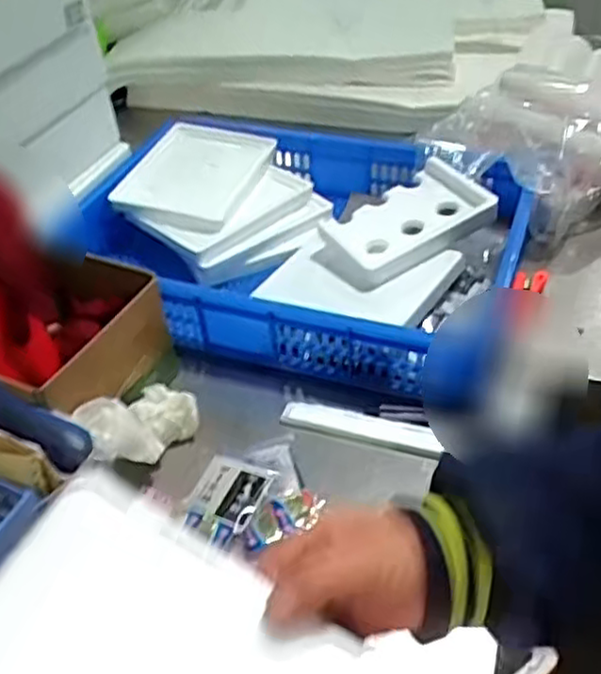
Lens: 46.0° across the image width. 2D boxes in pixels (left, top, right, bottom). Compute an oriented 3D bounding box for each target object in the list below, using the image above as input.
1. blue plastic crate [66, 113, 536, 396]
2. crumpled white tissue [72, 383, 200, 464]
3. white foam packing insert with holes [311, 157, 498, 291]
[{"bbox_3d":[-0.042,-0.131,0.906,0.562,0.168,0.321,16,46,22],"label":"blue plastic crate"},{"bbox_3d":[-0.165,0.089,0.718,0.064,0.062,0.138,25,20,29],"label":"crumpled white tissue"},{"bbox_3d":[0.117,-0.141,0.853,0.207,0.057,0.133,-30,66,2],"label":"white foam packing insert with holes"}]

